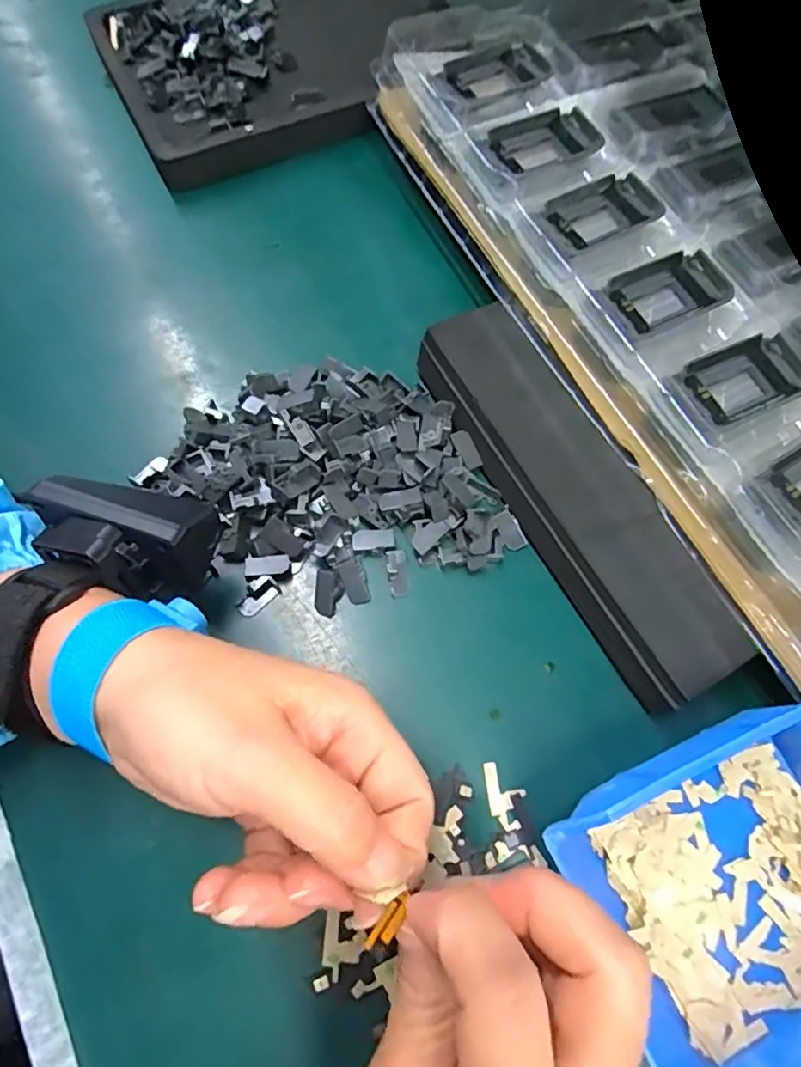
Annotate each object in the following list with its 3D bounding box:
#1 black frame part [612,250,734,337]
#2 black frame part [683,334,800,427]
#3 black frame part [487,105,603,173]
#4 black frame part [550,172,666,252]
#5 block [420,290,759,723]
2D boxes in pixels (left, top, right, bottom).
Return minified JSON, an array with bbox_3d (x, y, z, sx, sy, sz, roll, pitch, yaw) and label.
[{"bbox_3d":[0.137,-0.123,0.292,0.062,0.007,0.036,-26,73,-11],"label":"black frame part"},{"bbox_3d":[0.169,-0.075,0.278,0.064,0.008,0.036,-24,73,-10],"label":"black frame part"},{"bbox_3d":[0.082,-0.218,0.321,0.061,0.007,0.038,-20,72,-9],"label":"black frame part"},{"bbox_3d":[0.109,-0.171,0.305,0.063,0.005,0.035,-27,73,-11],"label":"black frame part"},{"bbox_3d":[0.083,-0.019,0.291,0.062,0.034,0.216,-27,75,-13],"label":"block"}]

